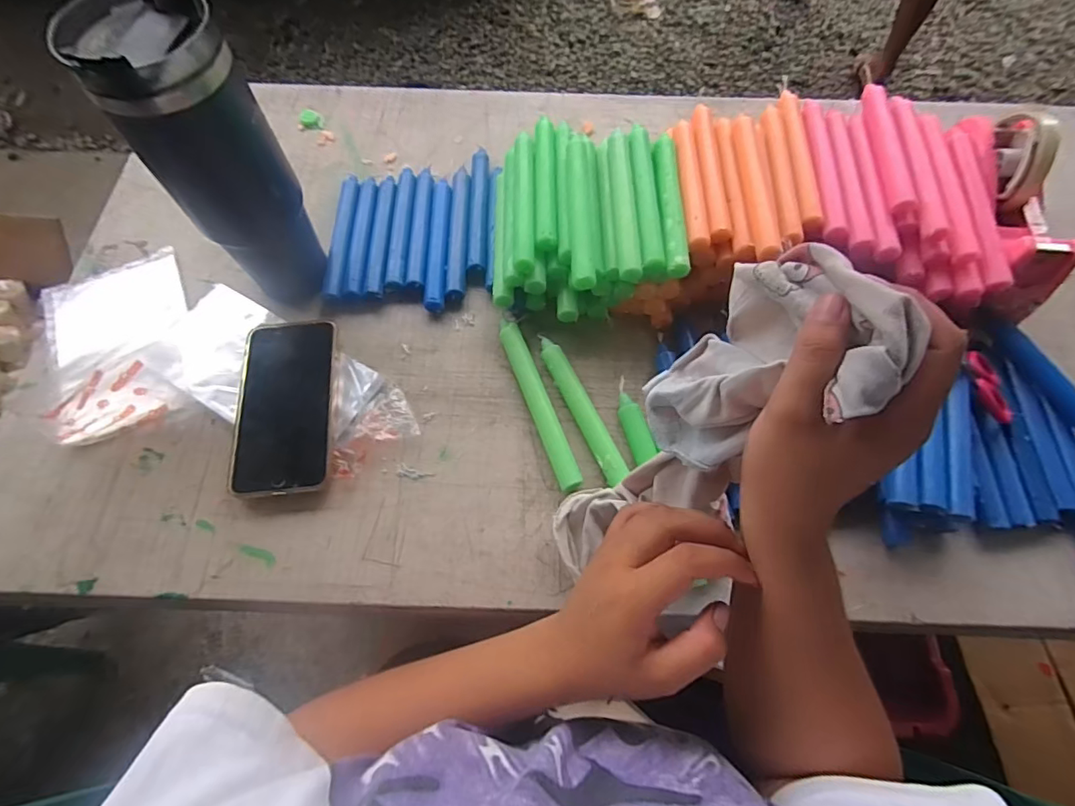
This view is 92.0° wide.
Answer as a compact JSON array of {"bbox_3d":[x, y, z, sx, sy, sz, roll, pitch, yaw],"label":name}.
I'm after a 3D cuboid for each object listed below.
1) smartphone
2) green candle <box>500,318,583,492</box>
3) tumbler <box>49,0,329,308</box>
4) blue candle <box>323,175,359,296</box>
[{"bbox_3d":[-0.213,0.003,0.440,0.082,0.018,0.152,-7,66,-3],"label":"smartphone"},{"bbox_3d":[-0.001,-0.002,0.447,0.019,0.017,0.164,-19,67,-8],"label":"green candle"},{"bbox_3d":[-0.240,-0.178,0.402,0.082,0.240,0.085,-36,71,-15],"label":"tumbler"},{"bbox_3d":[-0.194,-0.169,0.522,0.020,0.017,0.151,-1,66,0],"label":"blue candle"}]

